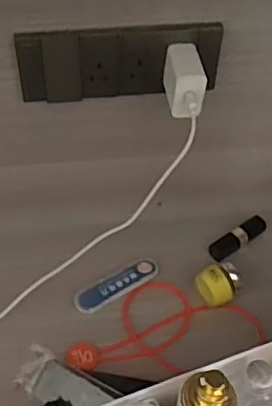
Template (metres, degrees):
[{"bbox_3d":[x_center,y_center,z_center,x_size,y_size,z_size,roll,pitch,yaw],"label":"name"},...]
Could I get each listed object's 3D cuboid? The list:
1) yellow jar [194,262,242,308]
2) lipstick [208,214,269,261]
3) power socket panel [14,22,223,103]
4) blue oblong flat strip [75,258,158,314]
[{"bbox_3d":[0.089,0.089,0.620,0.042,0.040,0.041,-32,58,-26],"label":"yellow jar"},{"bbox_3d":[0.119,0.040,0.672,0.077,0.020,0.022,-26,56,-22],"label":"lipstick"},{"bbox_3d":[-0.015,-0.132,0.559,0.191,0.075,0.014,-6,47,-7],"label":"power socket panel"},{"bbox_3d":[-0.020,0.089,0.632,0.099,0.004,0.027,-26,56,-22],"label":"blue oblong flat strip"}]

